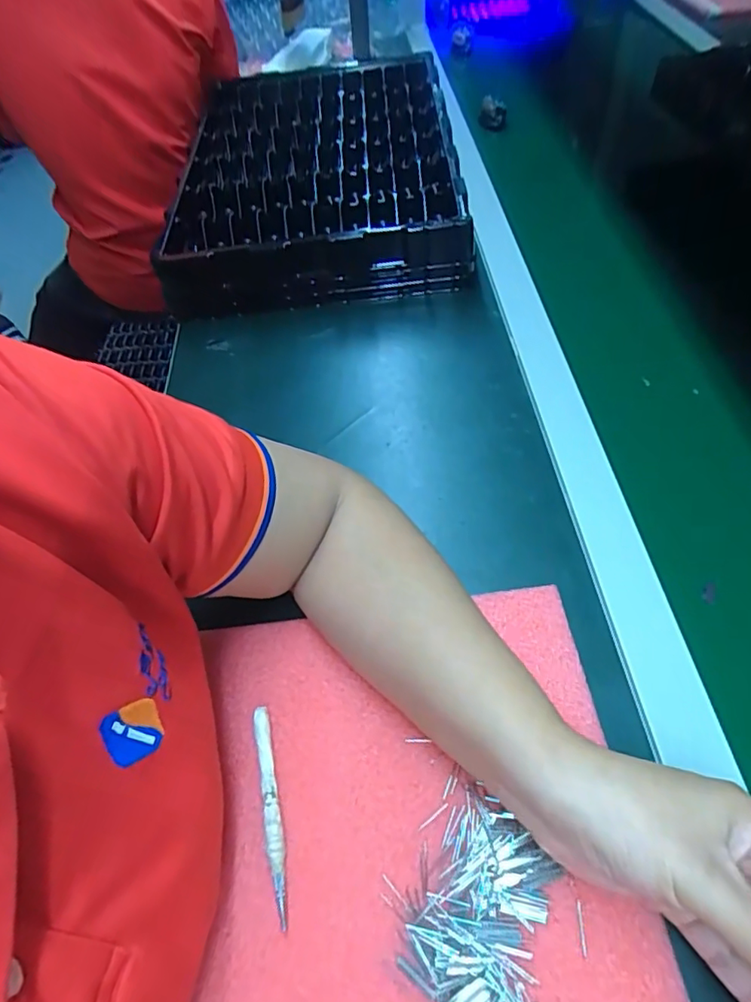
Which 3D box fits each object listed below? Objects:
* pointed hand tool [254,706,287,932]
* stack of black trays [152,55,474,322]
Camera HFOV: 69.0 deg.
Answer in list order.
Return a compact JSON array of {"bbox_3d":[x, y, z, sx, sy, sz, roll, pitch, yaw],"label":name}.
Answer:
[{"bbox_3d":[-0.059,0.174,0.311,0.009,0.011,0.109,-15,55,-3],"label":"pointed hand tool"},{"bbox_3d":[-0.071,-0.434,0.728,0.338,0.090,0.494,-5,55,4],"label":"stack of black trays"}]

